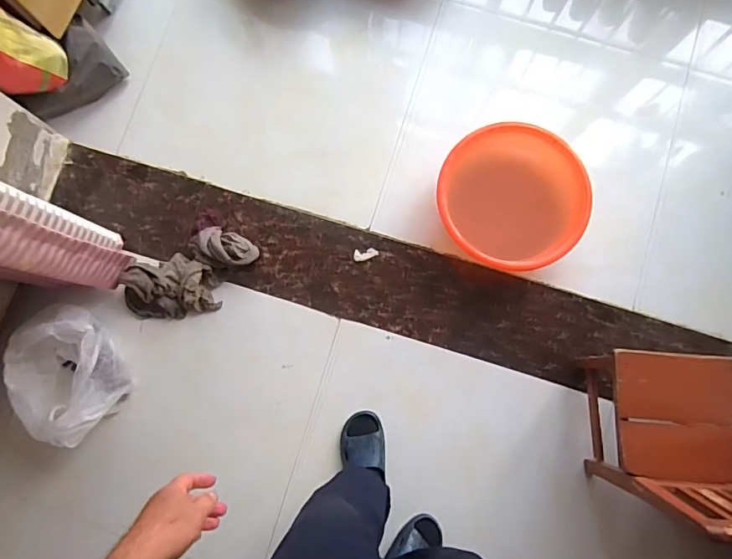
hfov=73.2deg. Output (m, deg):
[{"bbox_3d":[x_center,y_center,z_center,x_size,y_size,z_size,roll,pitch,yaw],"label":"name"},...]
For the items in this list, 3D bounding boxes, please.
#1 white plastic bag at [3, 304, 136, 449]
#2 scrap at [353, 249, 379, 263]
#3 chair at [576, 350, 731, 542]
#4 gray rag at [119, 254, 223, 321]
[{"bbox_3d":[-0.810,0.249,1.318,0.268,0.147,0.380,-15,82,-2],"label":"white plastic bag"},{"bbox_3d":[0.000,-0.073,1.448,0.073,0.004,0.038,-4,82,1],"label":"scrap"},{"bbox_3d":[0.717,0.334,1.103,0.286,0.452,0.327,4,82,1],"label":"chair"},{"bbox_3d":[-0.555,0.024,1.399,0.256,0.074,0.177,-15,82,-2],"label":"gray rag"}]

